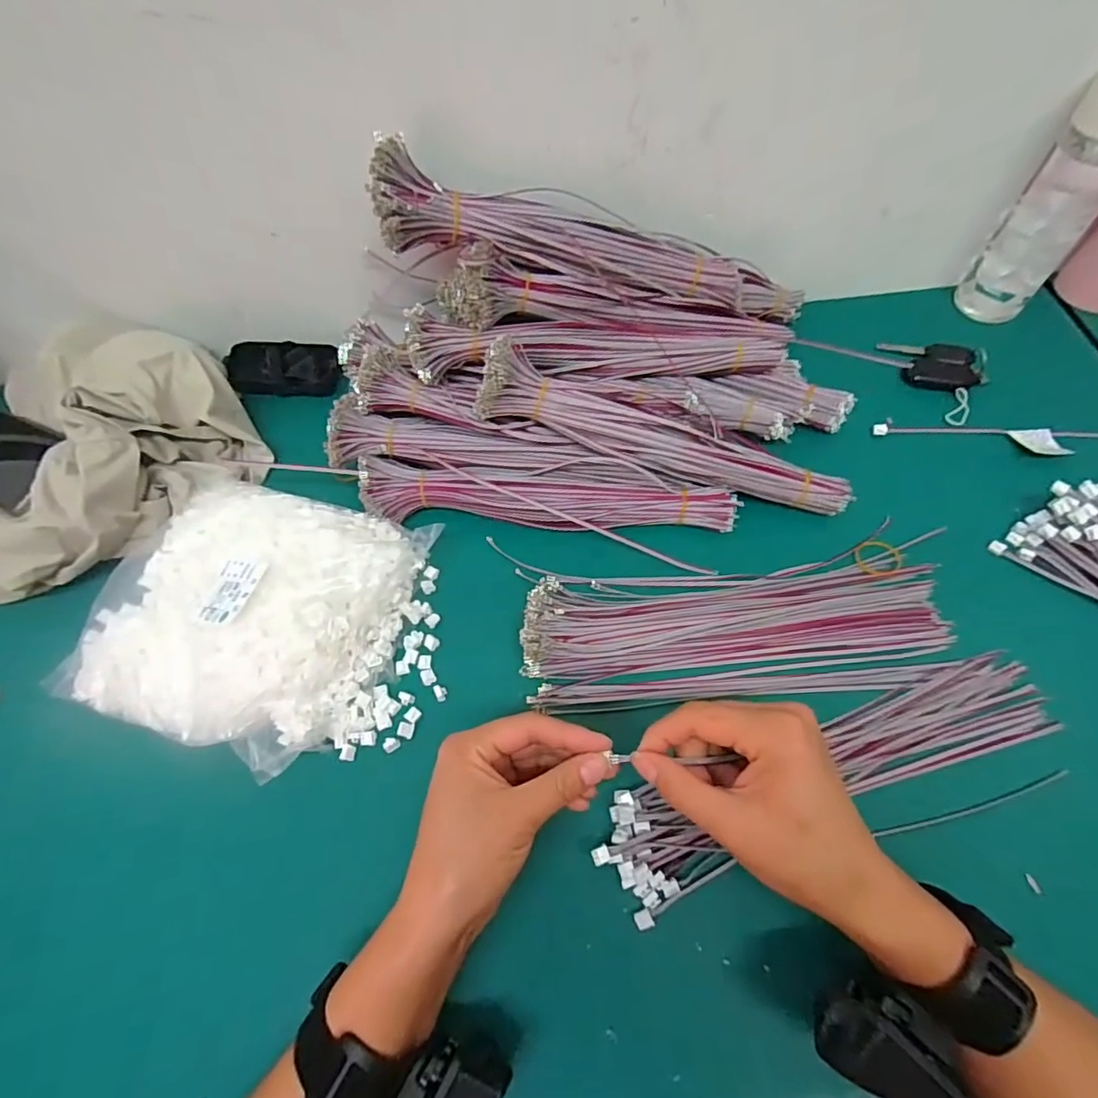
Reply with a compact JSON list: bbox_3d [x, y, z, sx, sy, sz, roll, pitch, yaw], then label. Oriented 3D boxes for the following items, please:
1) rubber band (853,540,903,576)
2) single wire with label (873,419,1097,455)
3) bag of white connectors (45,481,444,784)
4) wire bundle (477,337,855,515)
[{"bbox_3d":[0.252,0.008,0.428,0.034,0.007,0.035,-4,48,4],"label":"rubber band"},{"bbox_3d":[0.426,-0.093,0.467,0.288,0.012,0.034,3,62,5],"label":"single wire with label"},{"bbox_3d":[-0.208,0.045,0.405,0.209,0.055,0.193,17,64,12],"label":"bag of white connectors"},{"bbox_3d":[0.092,-0.083,0.425,0.290,0.035,0.038,17,63,-6],"label":"wire bundle"}]

